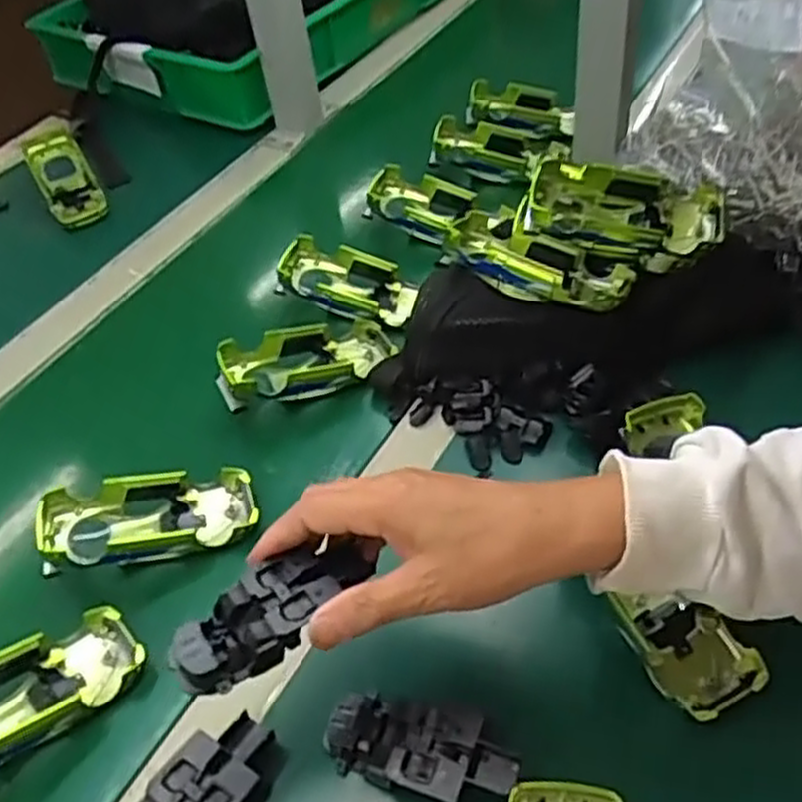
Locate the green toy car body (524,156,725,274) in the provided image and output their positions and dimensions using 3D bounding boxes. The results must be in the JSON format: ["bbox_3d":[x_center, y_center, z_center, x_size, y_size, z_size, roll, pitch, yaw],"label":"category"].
[{"bbox_3d":[0.159,-0.131,0.564,0.133,0.050,0.065,10,49,16],"label":"green toy car body"}]

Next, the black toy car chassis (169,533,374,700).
[{"bbox_3d":[-0.059,0.097,0.375,0.103,0.018,0.041,-34,52,-24],"label":"black toy car chassis"}]

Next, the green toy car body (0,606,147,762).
[{"bbox_3d":[-0.212,0.169,0.440,0.132,0.031,0.059,-22,47,-30],"label":"green toy car body"}]

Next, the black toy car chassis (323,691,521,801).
[{"bbox_3d":[0.009,0.174,0.398,0.097,0.025,0.044,13,50,18],"label":"black toy car chassis"}]

